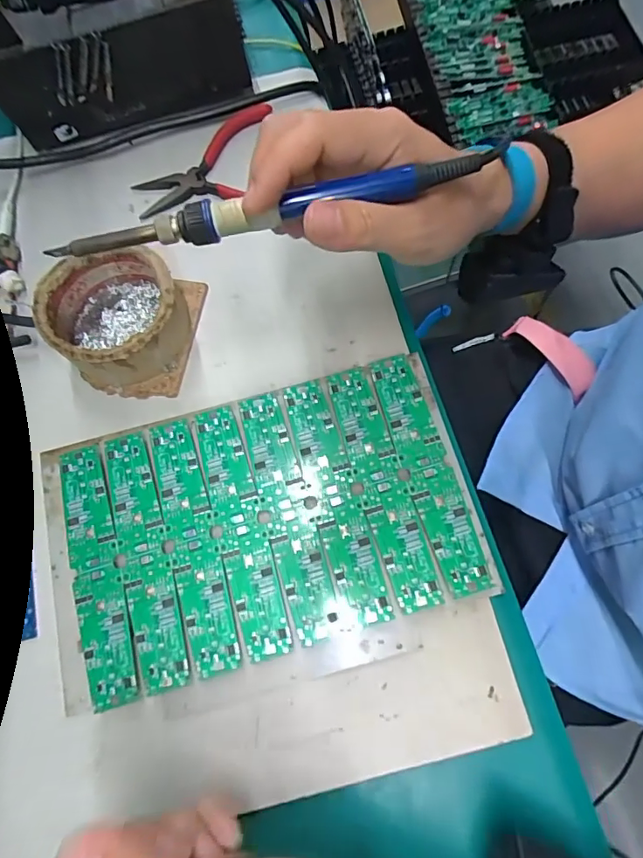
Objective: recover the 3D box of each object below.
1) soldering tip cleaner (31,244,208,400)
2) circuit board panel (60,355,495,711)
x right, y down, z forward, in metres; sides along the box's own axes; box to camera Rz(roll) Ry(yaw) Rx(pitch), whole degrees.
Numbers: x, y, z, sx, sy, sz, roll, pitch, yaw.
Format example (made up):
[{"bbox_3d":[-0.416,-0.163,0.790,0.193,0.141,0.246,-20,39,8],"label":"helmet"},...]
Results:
[{"bbox_3d":[-0.131,-0.075,0.313,0.087,0.042,0.092,10,74,6],"label":"soldering tip cleaner"},{"bbox_3d":[-0.034,0.053,0.291,0.226,0.013,0.145,-16,73,-4],"label":"circuit board panel"}]

